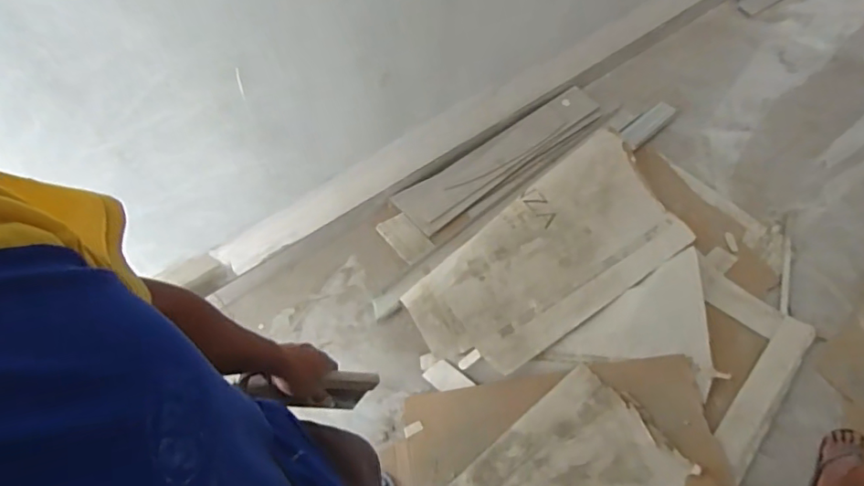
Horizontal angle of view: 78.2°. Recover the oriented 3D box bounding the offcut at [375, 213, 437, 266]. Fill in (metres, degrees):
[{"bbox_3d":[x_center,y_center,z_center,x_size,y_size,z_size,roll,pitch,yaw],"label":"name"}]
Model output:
[{"bbox_3d":[-0.086,-0.015,1.690,0.099,0.012,0.180,-41,68,-10],"label":"offcut"}]

